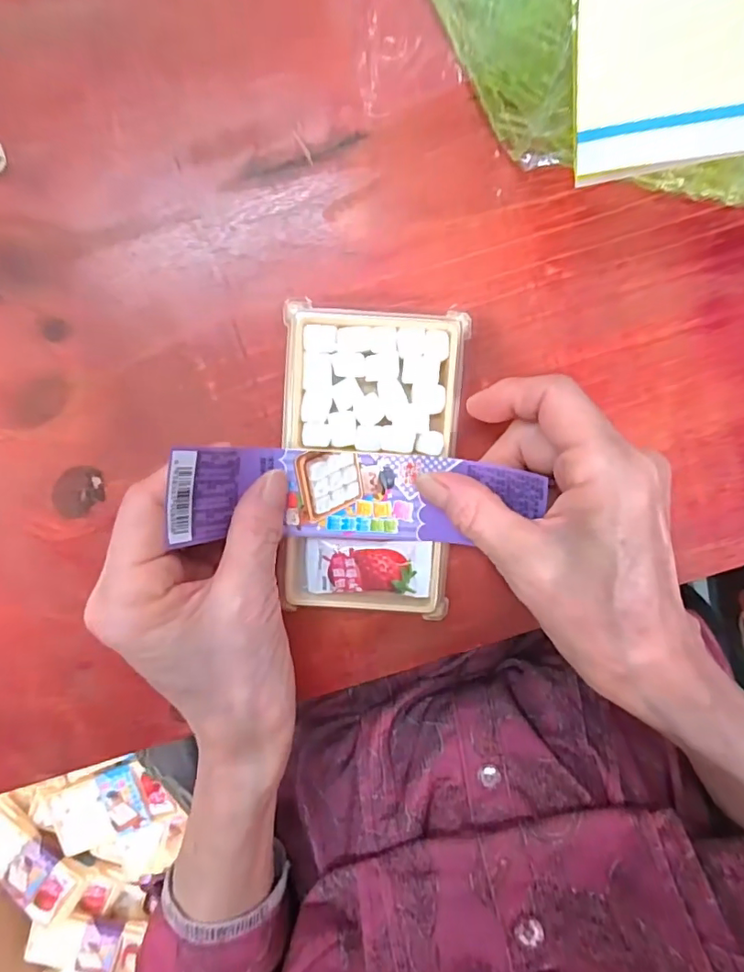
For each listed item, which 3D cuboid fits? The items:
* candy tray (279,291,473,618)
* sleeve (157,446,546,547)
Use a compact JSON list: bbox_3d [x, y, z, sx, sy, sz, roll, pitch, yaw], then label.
[{"bbox_3d":[0.000,-0.009,0.233,0.074,0.012,0.133,0,97,-1],"label":"candy tray"},{"bbox_3d":[-0.006,0.006,0.215,0.137,0.035,0.038,1,99,-10],"label":"sleeve"}]

